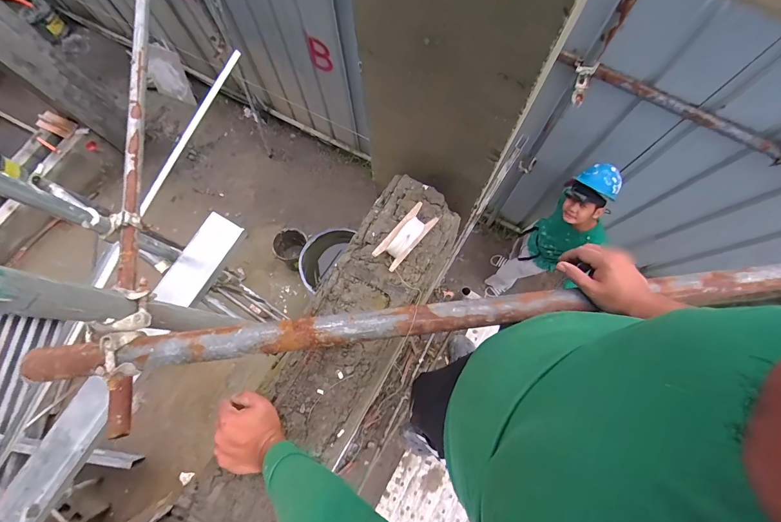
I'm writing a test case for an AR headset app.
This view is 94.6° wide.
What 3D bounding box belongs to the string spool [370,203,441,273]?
[{"bbox_3d":[0.032,-0.050,0.741,0.056,0.033,0.139,40,79,10],"label":"string spool"}]

